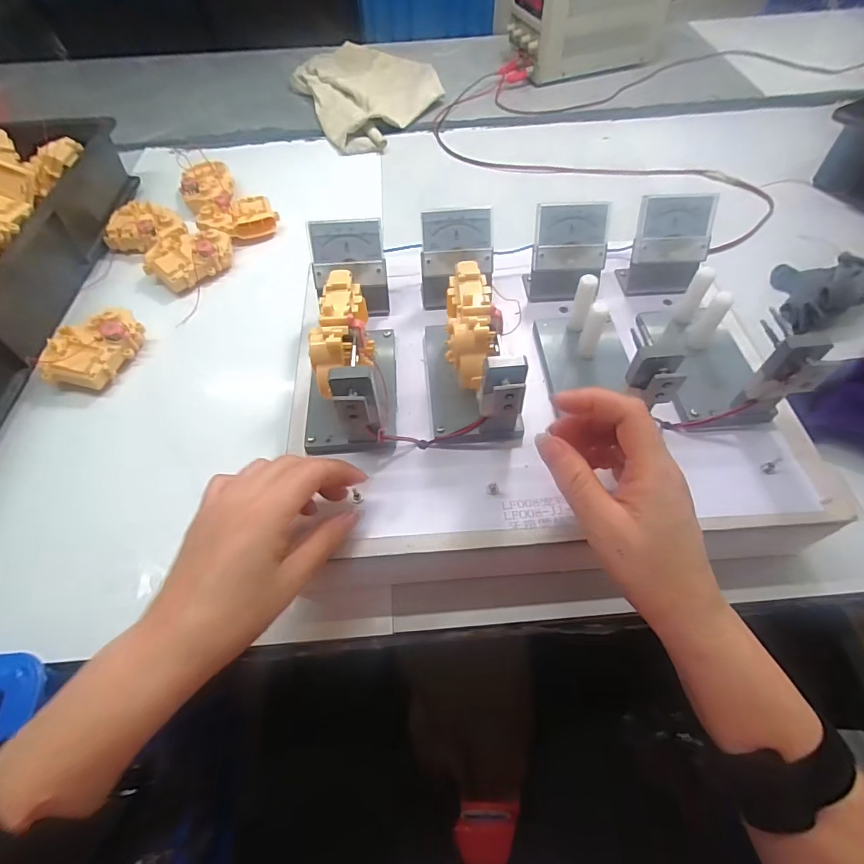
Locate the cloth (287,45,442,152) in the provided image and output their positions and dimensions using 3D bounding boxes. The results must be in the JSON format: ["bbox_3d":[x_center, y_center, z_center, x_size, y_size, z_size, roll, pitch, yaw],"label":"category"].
[{"bbox_3d":[-0.116,-0.642,0.854,0.251,0.030,0.416,-22,59,-12],"label":"cloth"}]

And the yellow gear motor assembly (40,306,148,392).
[{"bbox_3d":[-0.354,-0.088,0.482,0.064,0.038,0.099,12,58,10],"label":"yellow gear motor assembly"}]

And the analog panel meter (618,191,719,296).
[{"bbox_3d":[0.218,-0.170,0.418,0.067,0.077,0.040,1,57,2],"label":"analog panel meter"}]

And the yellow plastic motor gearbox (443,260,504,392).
[{"bbox_3d":[0.030,-0.082,0.331,0.037,0.032,0.097,1,57,3],"label":"yellow plastic motor gearbox"}]

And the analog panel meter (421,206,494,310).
[{"bbox_3d":[0.022,-0.156,0.414,0.064,0.070,0.042,-7,57,-2],"label":"analog panel meter"}]

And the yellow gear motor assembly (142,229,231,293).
[{"bbox_3d":[-0.299,-0.217,0.567,0.073,0.035,0.096,29,62,19],"label":"yellow gear motor assembly"}]

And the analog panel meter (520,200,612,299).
[{"bbox_3d":[0.123,-0.160,0.415,0.066,0.068,0.055,2,57,3],"label":"analog panel meter"}]

